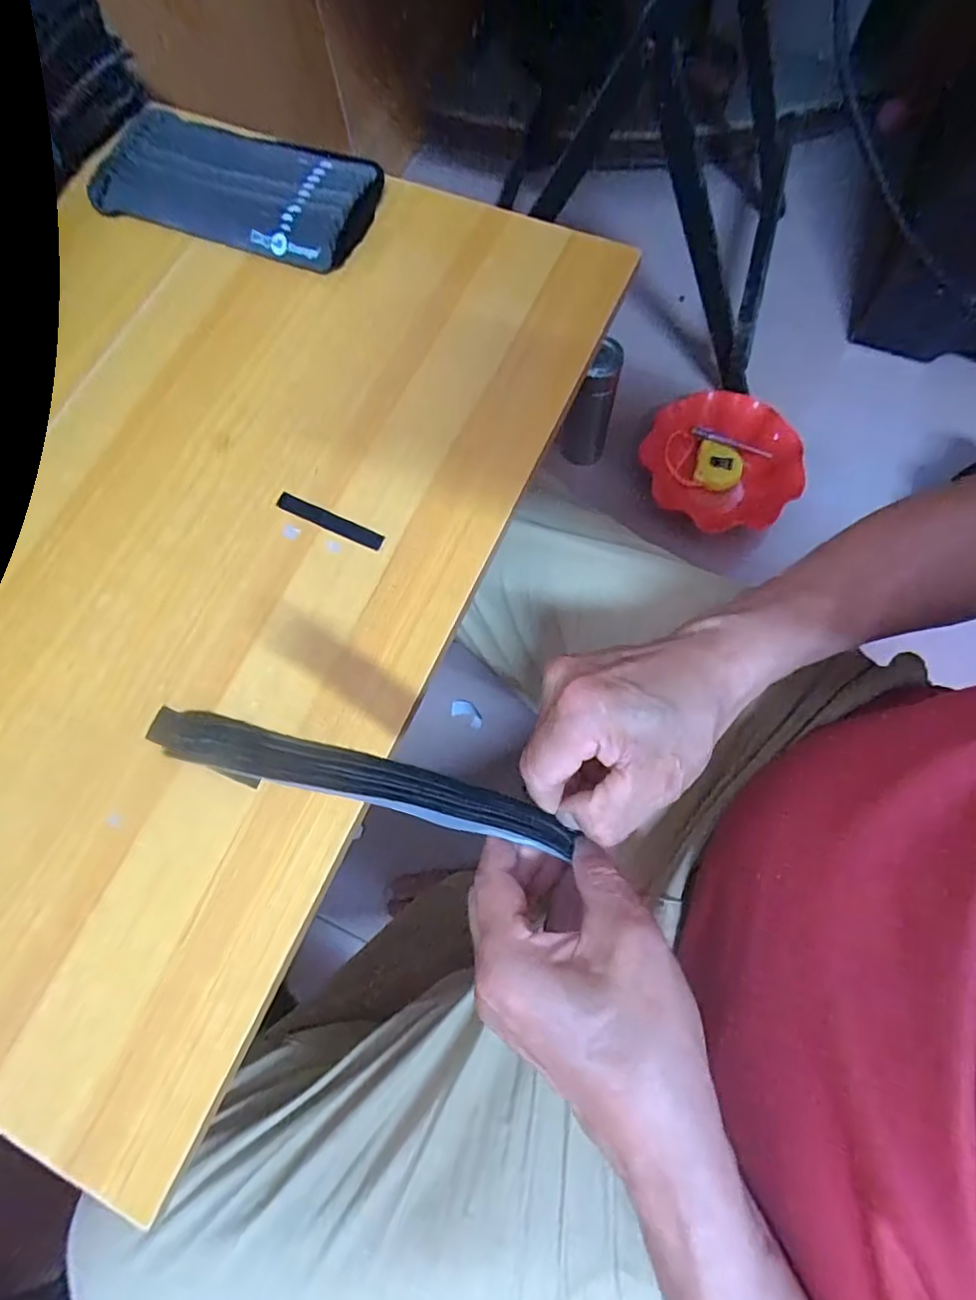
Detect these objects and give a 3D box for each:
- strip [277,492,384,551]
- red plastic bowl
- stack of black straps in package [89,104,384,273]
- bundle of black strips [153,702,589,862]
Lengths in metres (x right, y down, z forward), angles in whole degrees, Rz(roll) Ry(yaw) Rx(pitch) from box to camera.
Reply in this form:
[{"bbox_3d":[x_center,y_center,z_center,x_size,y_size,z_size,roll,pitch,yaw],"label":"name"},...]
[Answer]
[{"bbox_3d":[-0.094,-0.077,0.348,0.070,0.004,0.011,26,76,8],"label":"strip"},{"bbox_3d":[0.345,-0.284,0.866,0.222,0.052,0.201,35,78,10],"label":"red plastic bowl"},{"bbox_3d":[-0.176,-0.329,0.412,0.201,0.029,0.087,20,76,7],"label":"stack of black straps in package"},{"bbox_3d":[-0.034,0.056,0.238,0.183,0.019,0.019,24,73,-30],"label":"bundle of black strips"}]

